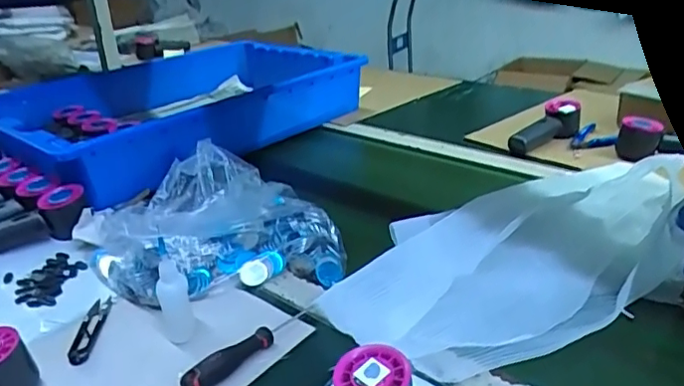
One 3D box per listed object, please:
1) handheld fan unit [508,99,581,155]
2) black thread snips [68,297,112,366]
[{"bbox_3d":[0.337,-0.110,0.944,0.141,0.058,0.059,-26,33,-37],"label":"handheld fan unit"},{"bbox_3d":[-0.251,0.133,0.569,0.026,0.014,0.097,-5,26,-2],"label":"black thread snips"}]

